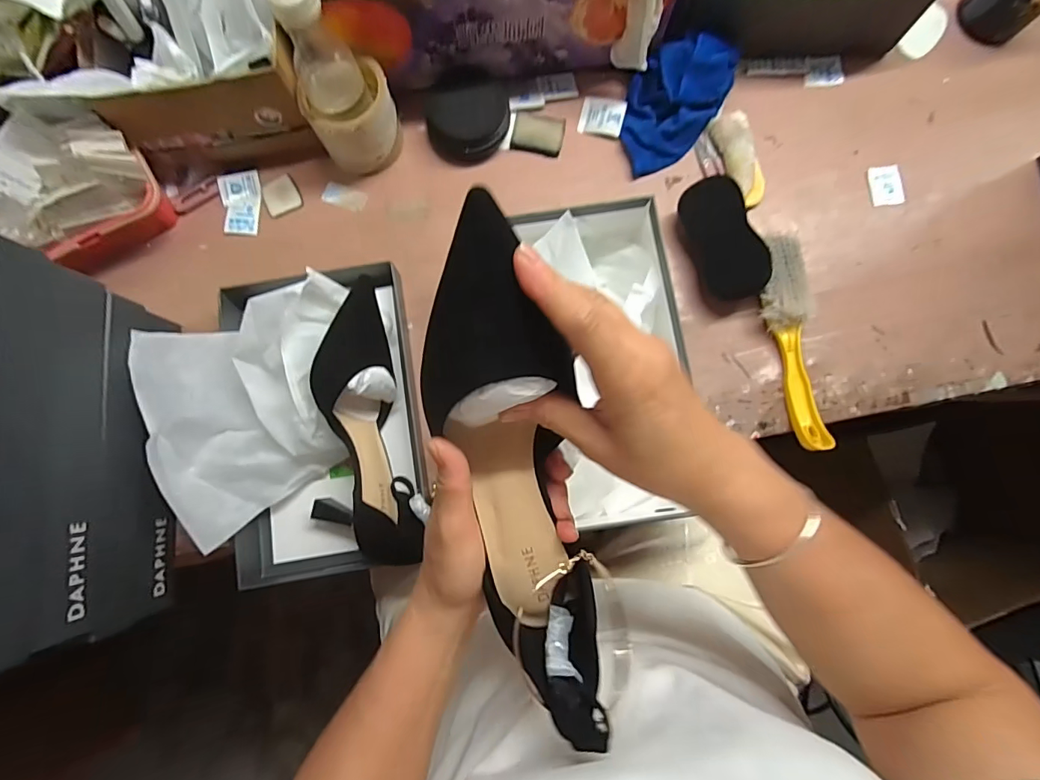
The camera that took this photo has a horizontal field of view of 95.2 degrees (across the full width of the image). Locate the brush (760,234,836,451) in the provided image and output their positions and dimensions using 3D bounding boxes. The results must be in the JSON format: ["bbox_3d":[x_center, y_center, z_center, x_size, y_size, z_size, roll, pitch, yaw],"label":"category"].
[{"bbox_3d":[0.288,-0.052,0.500,0.048,0.034,0.225,-7,83,0],"label":"brush"}]

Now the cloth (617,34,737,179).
[{"bbox_3d":[0.167,-0.324,0.532,0.099,0.056,0.156,36,84,5],"label":"cloth"}]

